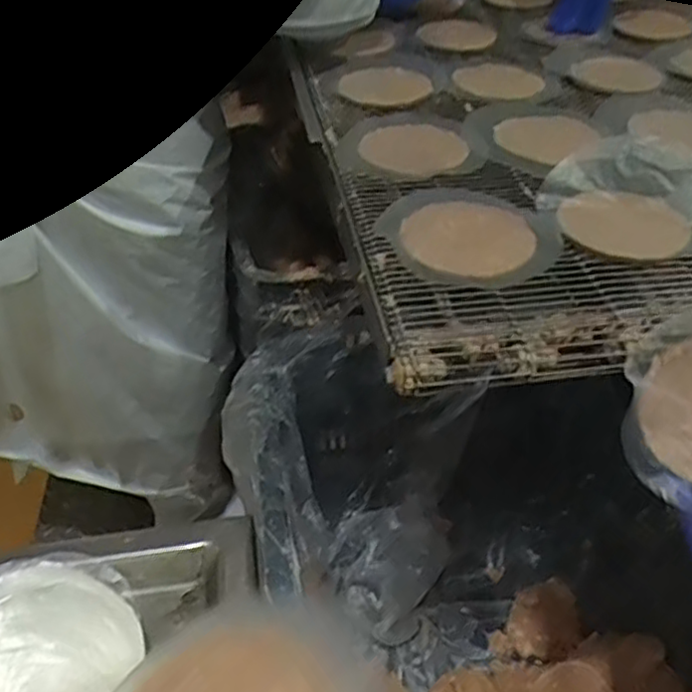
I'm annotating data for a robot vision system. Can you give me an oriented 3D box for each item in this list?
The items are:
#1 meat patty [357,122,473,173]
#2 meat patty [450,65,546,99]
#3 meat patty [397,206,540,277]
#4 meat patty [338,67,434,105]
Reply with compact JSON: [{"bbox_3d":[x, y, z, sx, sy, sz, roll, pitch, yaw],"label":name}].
[{"bbox_3d":[0.053,-0.160,0.559,0.075,0.013,0.075,1,36,-1],"label":"meat patty"},{"bbox_3d":[0.144,-0.254,0.666,0.071,0.014,0.070,1,36,-1],"label":"meat patty"},{"bbox_3d":[0.081,-0.071,0.459,0.084,0.012,0.075,-6,38,-7],"label":"meat patty"},{"bbox_3d":[0.038,-0.248,0.659,0.086,0.014,0.071,3,36,1],"label":"meat patty"}]

